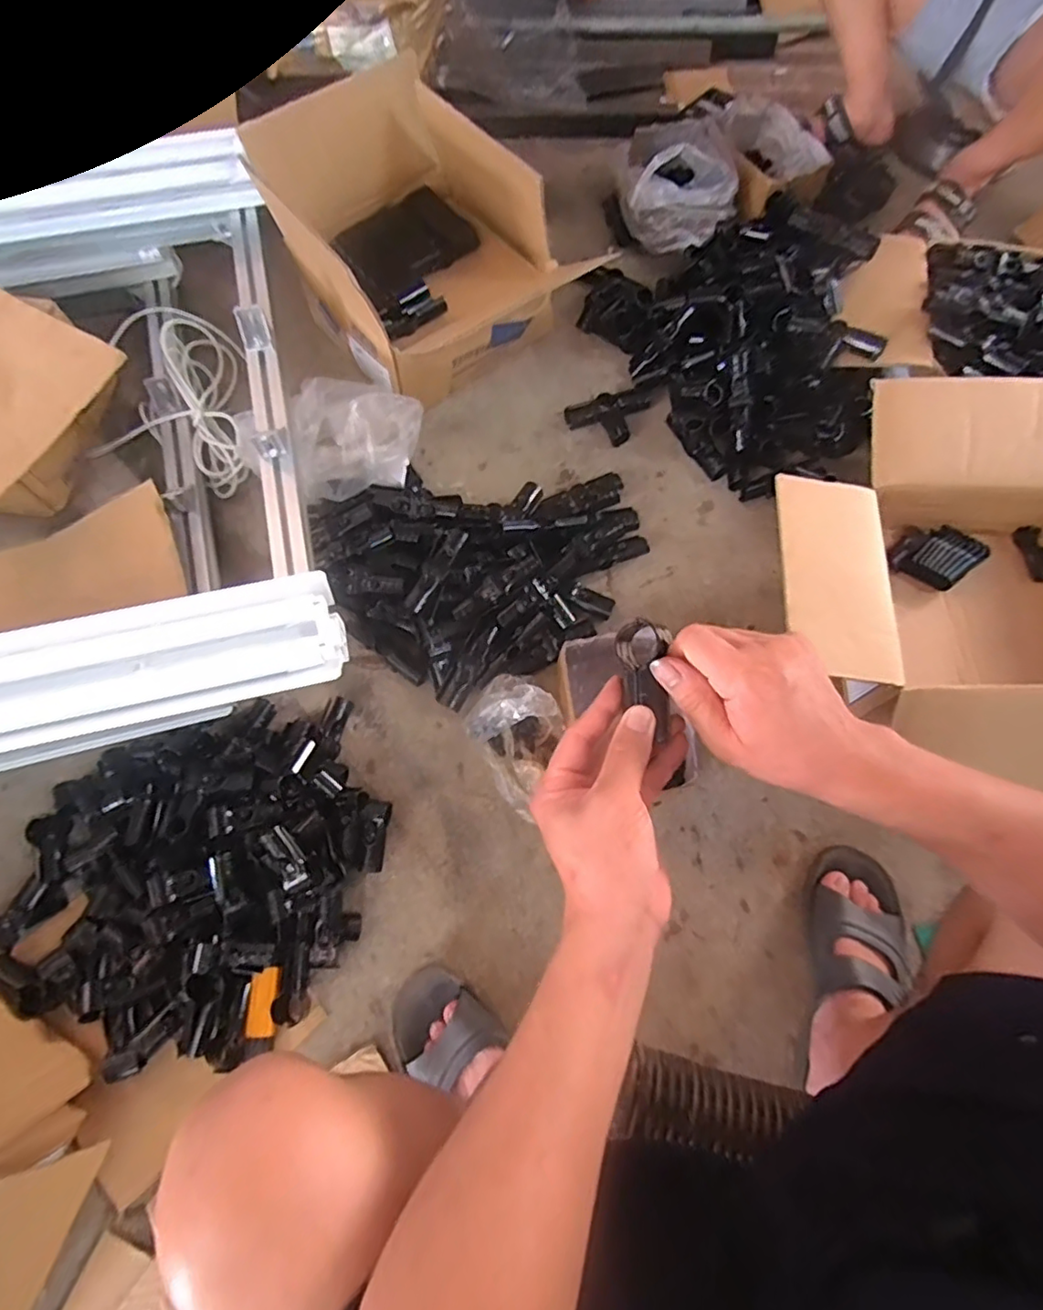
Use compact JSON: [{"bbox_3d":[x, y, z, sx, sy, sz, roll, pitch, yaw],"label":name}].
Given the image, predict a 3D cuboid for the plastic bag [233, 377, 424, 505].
[{"bbox_3d":[-0.265,-0.308,0.870,0.241,0.114,0.173,-26,72,-9],"label":"plastic bag"}]

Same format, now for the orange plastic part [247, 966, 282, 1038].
[{"bbox_3d":[-0.281,0.377,0.655,0.030,0.012,0.068,3,70,1],"label":"orange plastic part"}]

